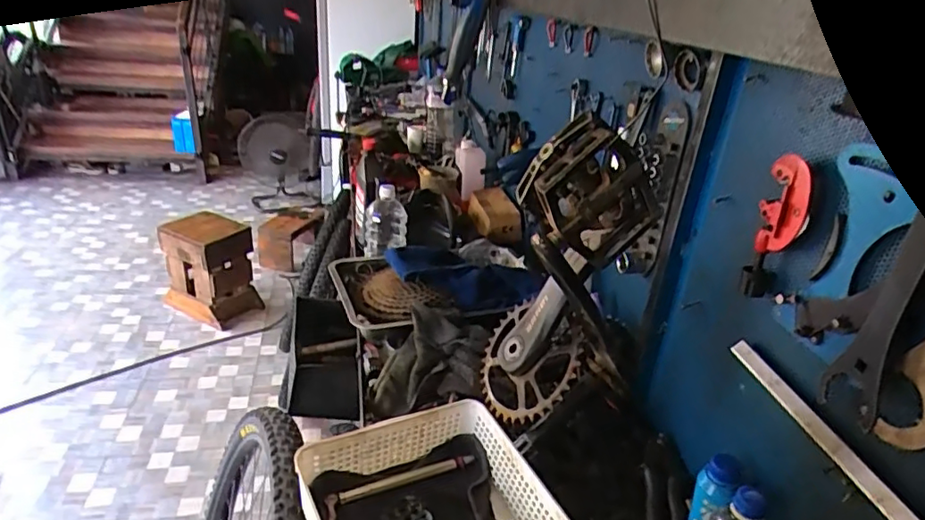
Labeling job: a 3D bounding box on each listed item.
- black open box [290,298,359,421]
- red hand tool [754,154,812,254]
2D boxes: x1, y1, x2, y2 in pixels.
[{"bbox_3d":[-0.318,0.215,1.341,0.150,0.107,0.334,-1,26,-12],"label":"black open box"},{"bbox_3d":[0.318,-0.052,0.580,0.041,0.097,0.023,19,29,25],"label":"red hand tool"}]

